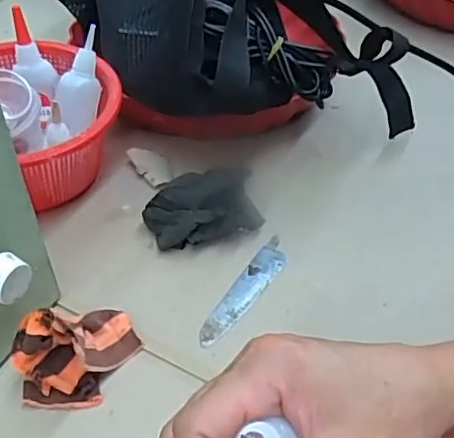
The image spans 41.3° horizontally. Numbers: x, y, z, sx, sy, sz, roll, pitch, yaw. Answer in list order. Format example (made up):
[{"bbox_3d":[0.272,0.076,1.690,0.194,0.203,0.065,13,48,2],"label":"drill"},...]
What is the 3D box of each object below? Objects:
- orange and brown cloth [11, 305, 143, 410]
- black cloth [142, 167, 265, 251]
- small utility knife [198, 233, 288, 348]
[{"bbox_3d":[-0.089,0.071,0.353,0.060,0.044,0.072,17,48,12],"label":"orange and brown cloth"},{"bbox_3d":[-0.019,-0.010,0.447,0.081,0.026,0.054,-10,48,-12],"label":"black cloth"},{"bbox_3d":[0.013,0.049,0.413,0.021,0.004,0.100,28,51,21],"label":"small utility knife"}]

